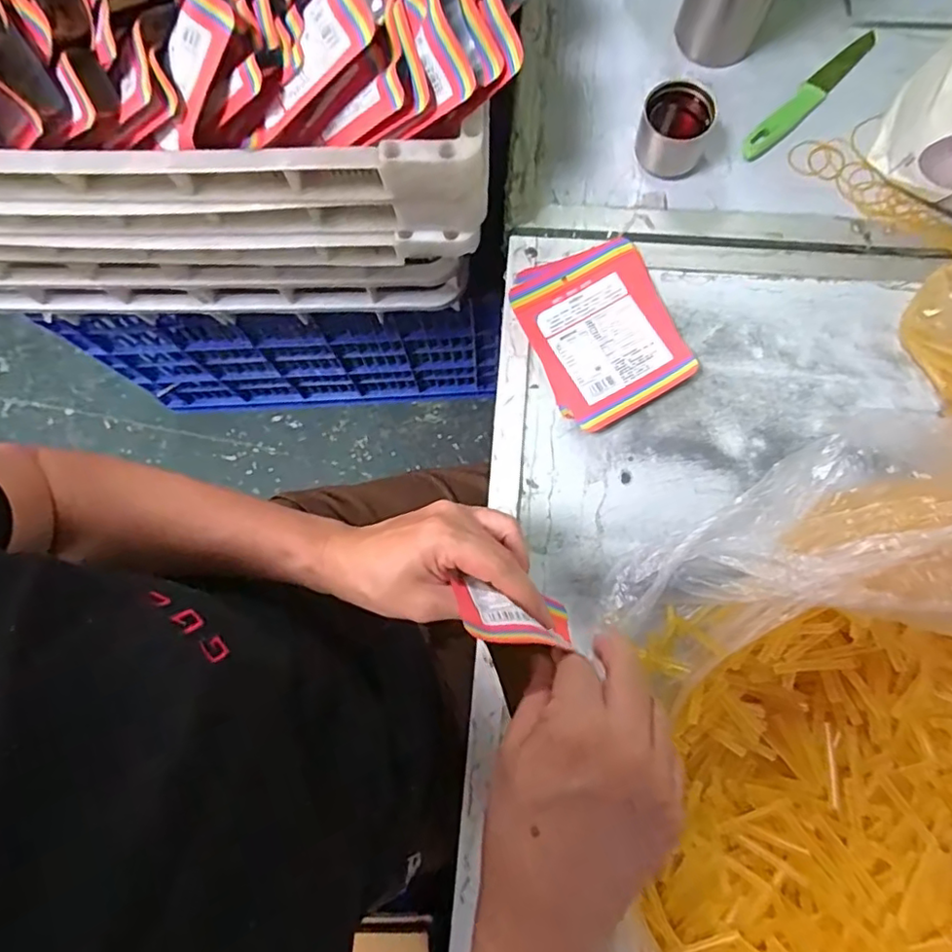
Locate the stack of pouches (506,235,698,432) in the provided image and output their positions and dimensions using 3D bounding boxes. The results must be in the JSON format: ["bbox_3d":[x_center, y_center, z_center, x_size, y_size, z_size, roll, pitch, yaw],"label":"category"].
[{"bbox_3d":[0.109,-0.126,0.512,0.119,0.014,0.149,-25,80,-3],"label":"stack of pouches"}]

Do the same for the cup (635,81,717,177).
[{"bbox_3d":[0.176,-0.310,0.526,0.059,0.054,0.052,16,80,4],"label":"cup"}]

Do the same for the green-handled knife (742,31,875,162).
[{"bbox_3d":[0.315,-0.358,0.554,0.179,0.008,0.024,-44,82,-6],"label":"green-handled knife"}]

